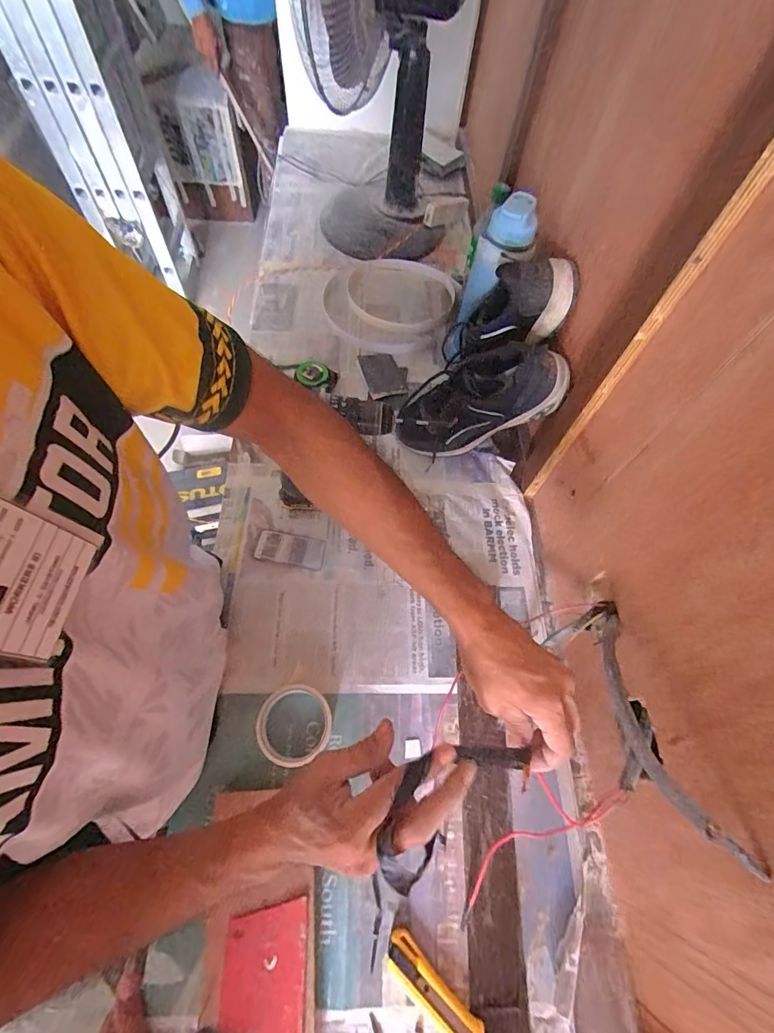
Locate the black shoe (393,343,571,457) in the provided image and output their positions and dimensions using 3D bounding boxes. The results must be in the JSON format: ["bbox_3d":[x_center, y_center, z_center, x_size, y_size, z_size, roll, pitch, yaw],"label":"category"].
[{"bbox_3d":[0.132,-0.167,0.650,0.272,0.098,0.089,-18,56,37],"label":"black shoe"}]

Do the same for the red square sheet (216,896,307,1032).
[{"bbox_3d":[-0.124,0.461,0.433,0.080,0.006,0.109,0,68,-1],"label":"red square sheet"}]

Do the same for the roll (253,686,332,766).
[{"bbox_3d":[-0.115,0.258,0.533,0.091,0.016,0.090,1,63,-3],"label":"roll"}]

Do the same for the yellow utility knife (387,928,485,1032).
[{"bbox_3d":[0.056,0.495,0.433,0.143,0.010,0.033,41,68,16],"label":"yellow utility knife"}]

